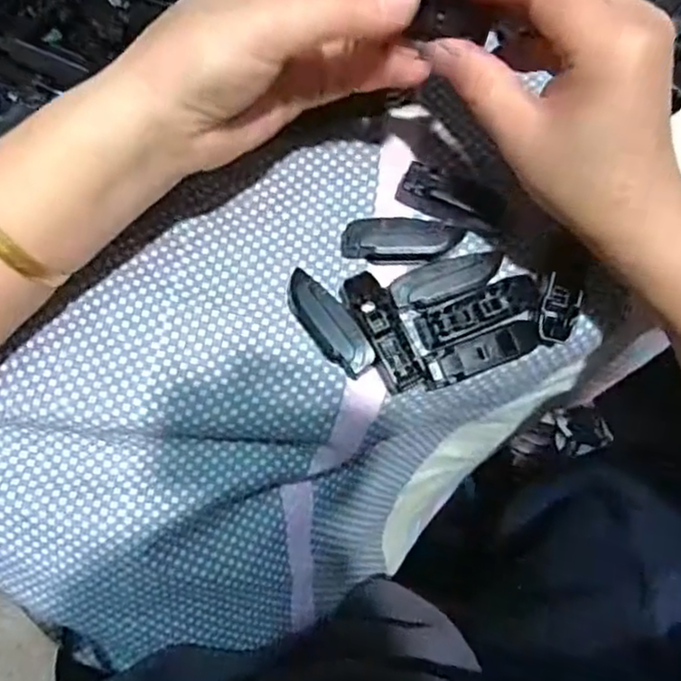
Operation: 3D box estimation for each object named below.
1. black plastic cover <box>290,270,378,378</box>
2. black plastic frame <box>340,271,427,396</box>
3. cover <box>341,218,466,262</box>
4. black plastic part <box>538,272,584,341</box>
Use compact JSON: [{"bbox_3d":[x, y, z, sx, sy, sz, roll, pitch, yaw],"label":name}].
[{"bbox_3d":[-0.006,-0.007,0.304,0.018,0.016,0.053,-38,80,-8],"label":"black plastic cover"},{"bbox_3d":[0.019,-0.004,0.305,0.018,0.015,0.056,-24,78,-5],"label":"black plastic frame"},{"bbox_3d":[0.029,-0.046,0.313,0.054,0.017,0.016,-4,77,-1],"label":"cover"},{"bbox_3d":[0.099,-0.014,0.307,0.016,0.013,0.028,15,77,4],"label":"black plastic part"}]

